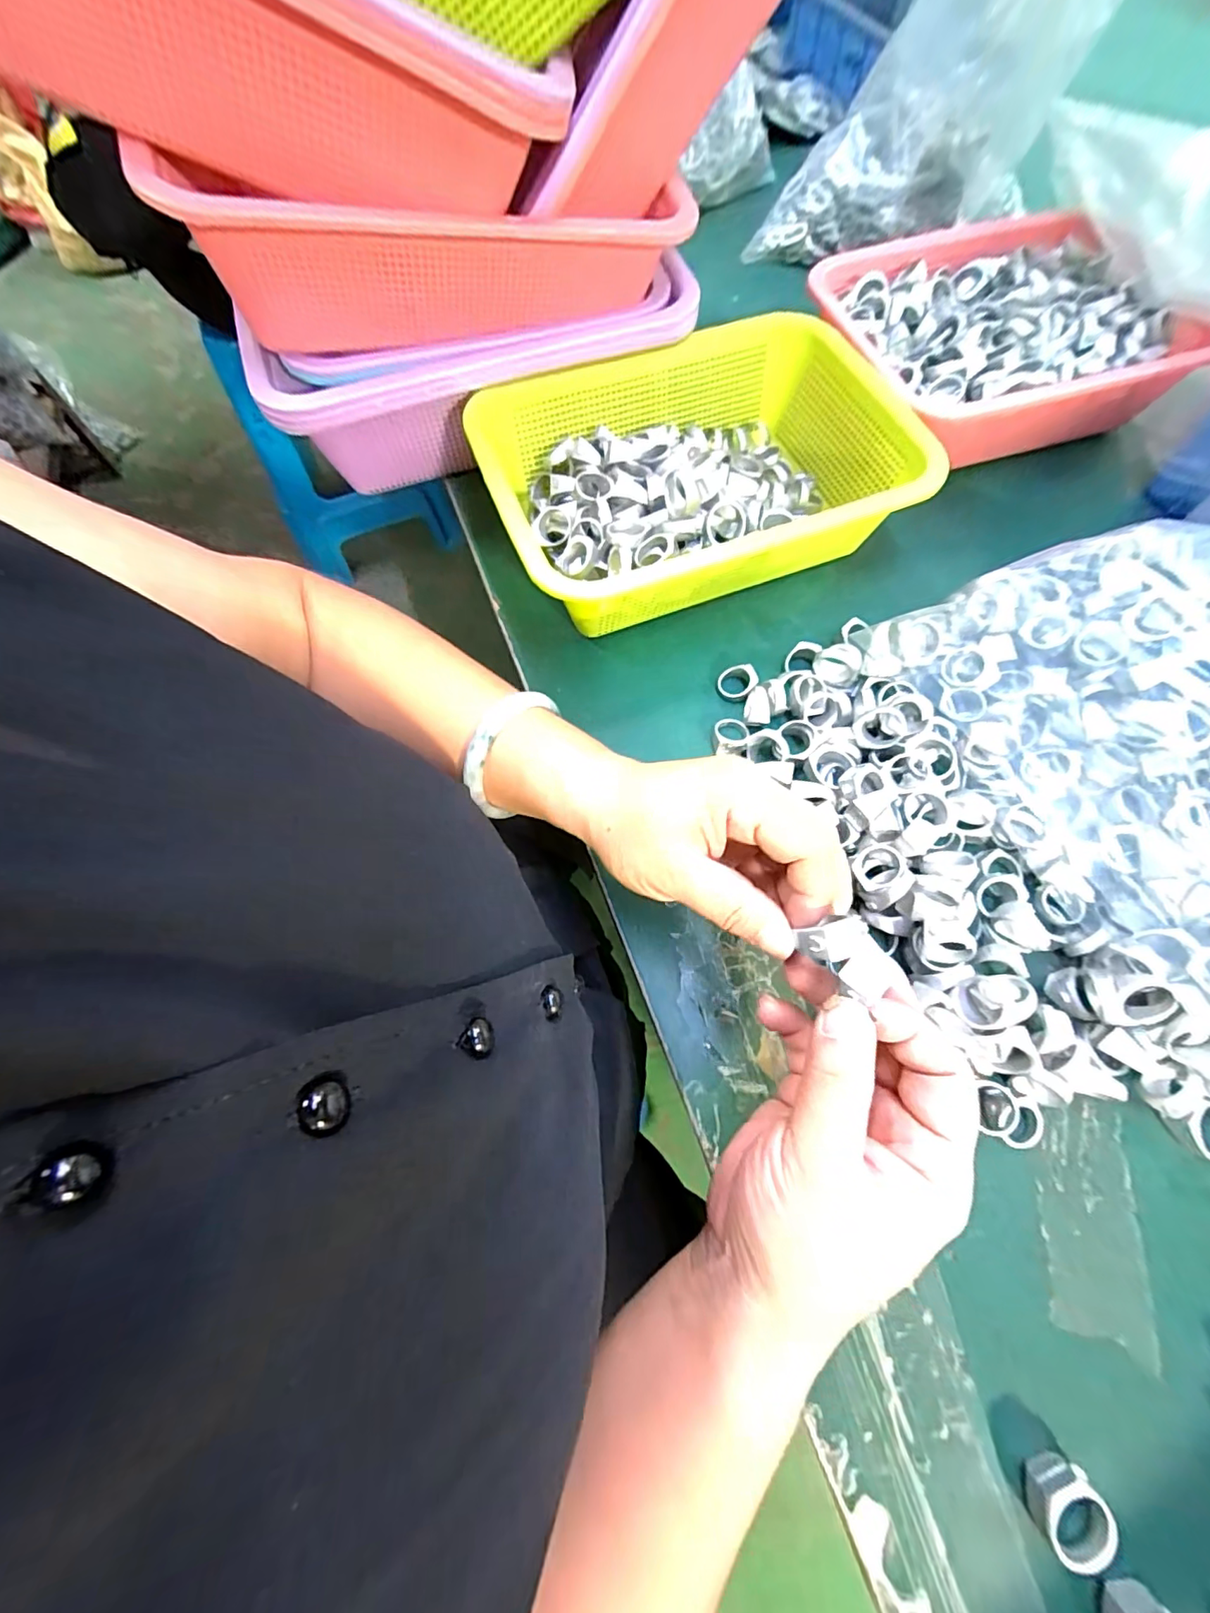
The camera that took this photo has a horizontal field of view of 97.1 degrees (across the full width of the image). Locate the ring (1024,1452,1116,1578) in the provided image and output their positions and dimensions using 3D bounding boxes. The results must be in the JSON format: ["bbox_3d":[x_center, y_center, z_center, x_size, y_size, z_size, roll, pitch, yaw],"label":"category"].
[{"bbox_3d":[0.178,0.270,0.204,0.025,0.013,0.028,-24,69,-8],"label":"ring"}]

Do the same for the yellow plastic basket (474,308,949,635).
[{"bbox_3d":[0.056,-0.215,0.368,0.256,0.083,0.192,-22,68,-7],"label":"yellow plastic basket"}]

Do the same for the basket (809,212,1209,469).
[{"bbox_3d":[0.295,-0.351,0.421,0.241,0.077,0.201,-18,68,-5],"label":"basket"}]

